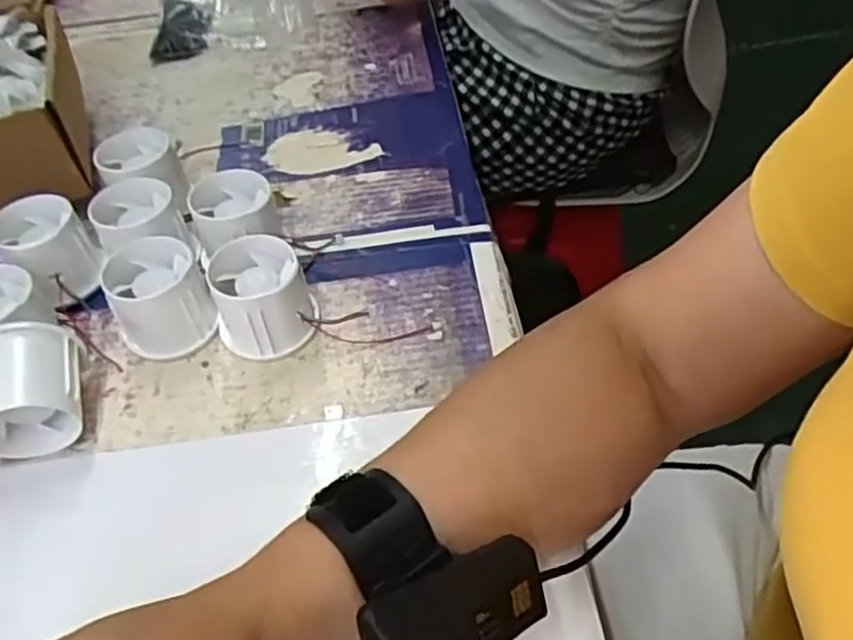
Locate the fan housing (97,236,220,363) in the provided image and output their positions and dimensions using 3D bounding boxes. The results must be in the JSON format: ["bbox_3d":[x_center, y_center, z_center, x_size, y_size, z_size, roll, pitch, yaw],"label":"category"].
[{"bbox_3d":[-0.156,-0.014,0.420,0.052,0.051,0.053,-3,49,3],"label":"fan housing"}]

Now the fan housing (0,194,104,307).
[{"bbox_3d":[-0.233,-0.043,0.444,0.048,0.043,0.055,-34,55,-22],"label":"fan housing"}]

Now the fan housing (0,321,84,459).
[{"bbox_3d":[-0.207,0.037,0.376,0.051,0.056,0.049,-12,50,-5],"label":"fan housing"}]

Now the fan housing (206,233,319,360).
[{"bbox_3d":[-0.095,-0.012,0.414,0.054,0.050,0.052,-13,50,-5],"label":"fan housing"}]

